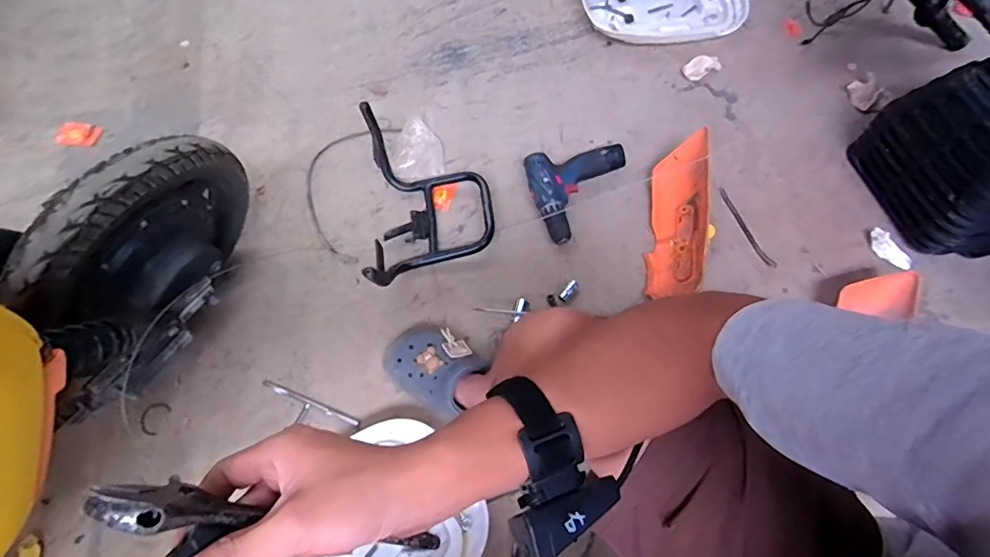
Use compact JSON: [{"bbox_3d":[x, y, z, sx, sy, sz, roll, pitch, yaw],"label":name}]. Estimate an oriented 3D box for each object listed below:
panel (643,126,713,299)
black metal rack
[{"bbox_3d":[0.341,-0.124,0.909,0.117,0.086,0.287,11,67,5],"label":"panel"},{"bbox_3d":[-0.108,-0.132,0.885,0.207,0.140,0.328,-7,67,-3],"label":"black metal rack"}]

